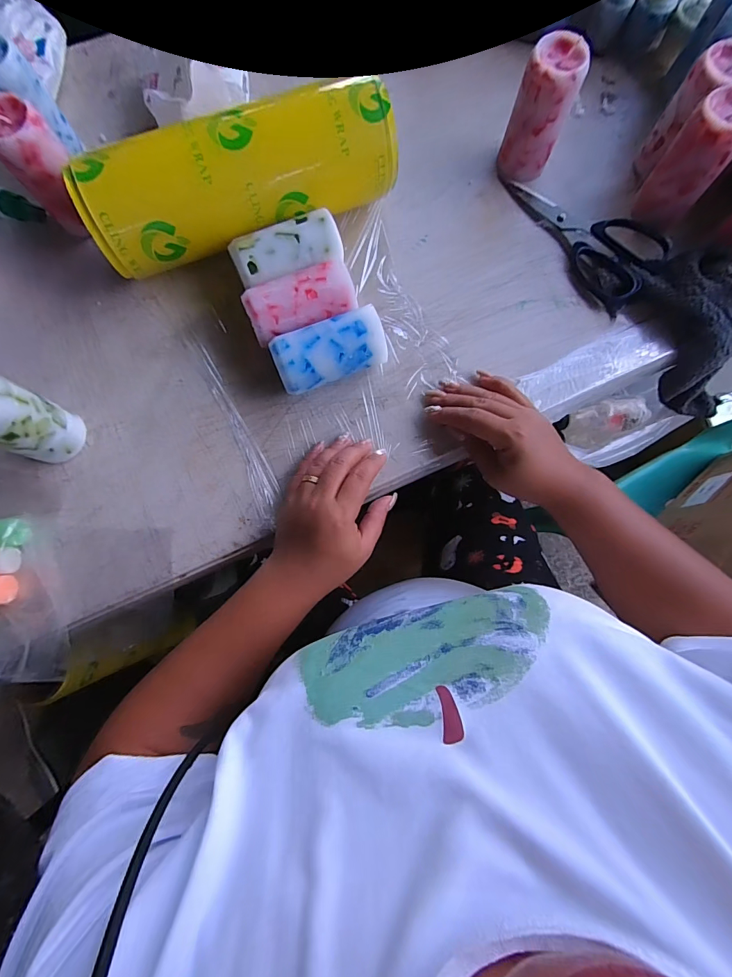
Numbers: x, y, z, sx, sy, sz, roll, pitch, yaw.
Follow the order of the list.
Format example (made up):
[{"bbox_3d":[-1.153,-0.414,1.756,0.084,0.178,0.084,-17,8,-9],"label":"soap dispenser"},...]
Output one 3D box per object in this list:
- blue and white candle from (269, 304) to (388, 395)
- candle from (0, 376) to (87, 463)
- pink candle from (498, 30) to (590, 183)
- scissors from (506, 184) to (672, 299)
[{"bbox_3d":[-0.031,-0.117,0.355,0.094,0.052,0.044,-21,82,-4],"label":"blue and white candle"},{"bbox_3d":[-0.280,-0.055,0.319,0.044,0.097,0.048,0,80,-1],"label":"candle"},{"bbox_3d":[0.164,-0.353,0.378,0.051,0.096,0.046,20,81,3],"label":"pink candle"},{"bbox_3d":[0.210,-0.254,0.397,0.163,0.019,0.071,33,81,5],"label":"scissors"}]

